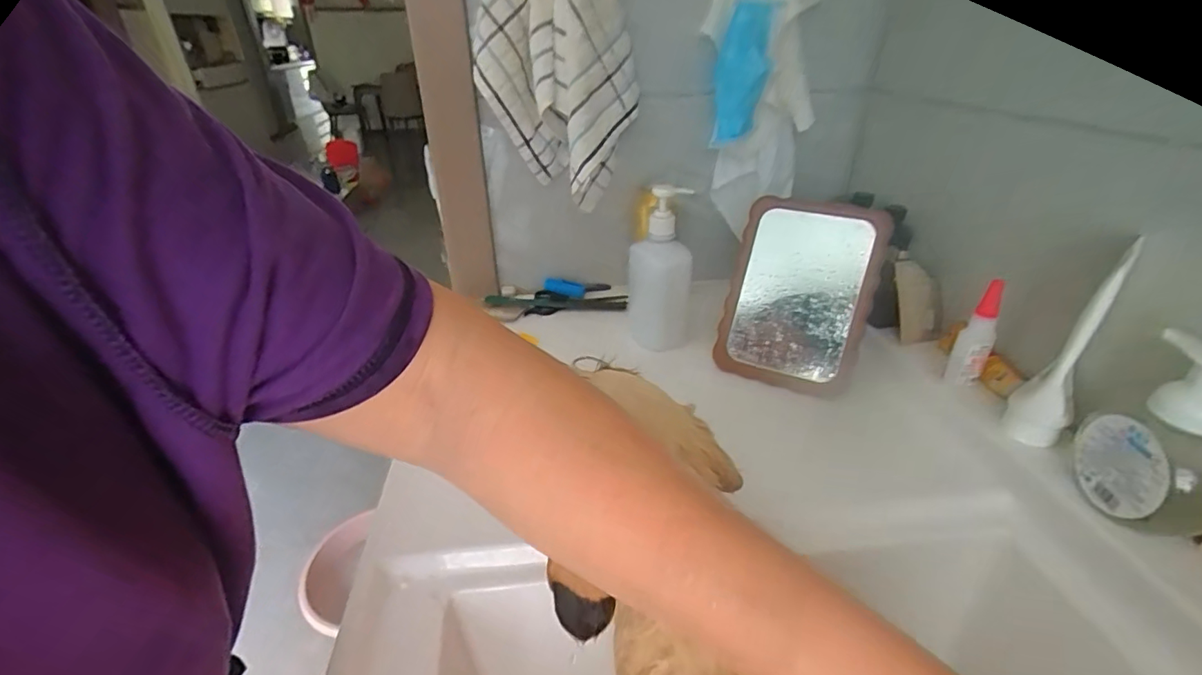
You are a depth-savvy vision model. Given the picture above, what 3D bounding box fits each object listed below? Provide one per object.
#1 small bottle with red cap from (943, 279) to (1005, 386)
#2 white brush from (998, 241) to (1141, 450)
[{"bbox_3d":[0.376,-0.002,0.514,0.029,0.105,0.026,19,37,30],"label":"small bottle with red cap"},{"bbox_3d":[0.389,0.012,0.426,0.041,0.174,0.038,27,41,38],"label":"white brush"}]

